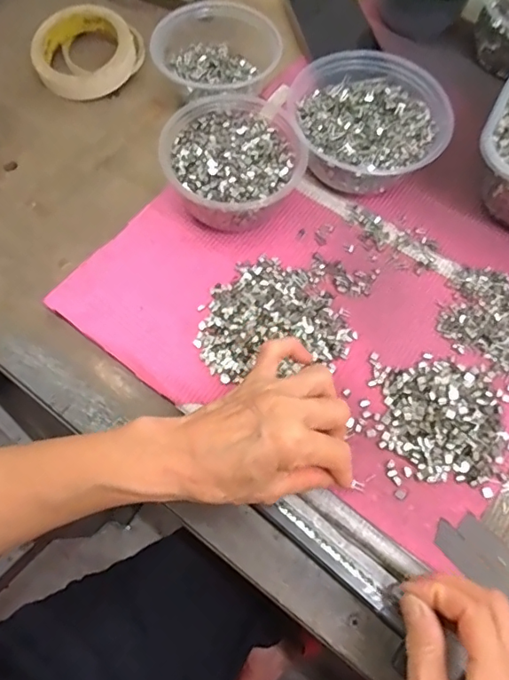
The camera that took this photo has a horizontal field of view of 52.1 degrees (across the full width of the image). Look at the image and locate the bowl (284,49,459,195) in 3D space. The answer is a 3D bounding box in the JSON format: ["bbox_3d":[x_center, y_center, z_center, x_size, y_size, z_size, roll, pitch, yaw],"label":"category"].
[{"bbox_3d":[0.097,-0.188,0.464,0.137,0.056,0.126,0,68,-1],"label":"bowl"}]

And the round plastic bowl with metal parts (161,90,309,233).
[{"bbox_3d":[-0.016,-0.148,0.444,0.111,0.056,0.120,0,68,-1],"label":"round plastic bowl with metal parts"}]

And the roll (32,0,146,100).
[{"bbox_3d":[-0.170,-0.287,0.521,0.098,0.033,0.098,0,68,-1],"label":"roll"}]

